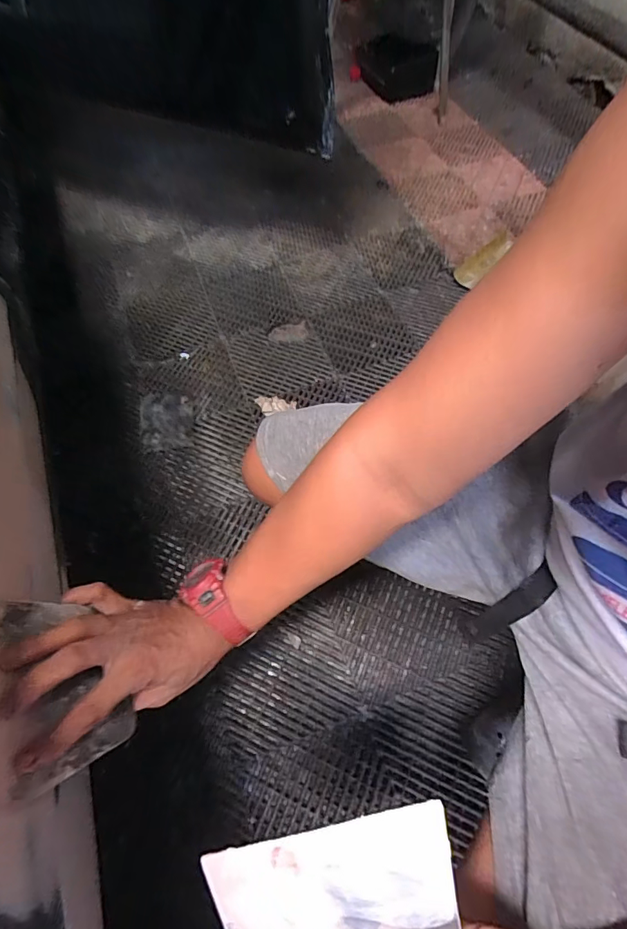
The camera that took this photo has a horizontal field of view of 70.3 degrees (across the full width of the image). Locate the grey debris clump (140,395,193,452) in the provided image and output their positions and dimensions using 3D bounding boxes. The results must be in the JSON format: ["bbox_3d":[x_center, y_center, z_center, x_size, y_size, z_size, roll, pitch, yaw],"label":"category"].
[{"bbox_3d":[-0.305,-0.093,0.924,0.111,0.008,0.133,-9,62,-3],"label":"grey debris clump"}]

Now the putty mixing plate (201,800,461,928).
[{"bbox_3d":[0.017,0.261,0.254,0.139,0.004,0.097,-18,78,5],"label":"putty mixing plate"}]

